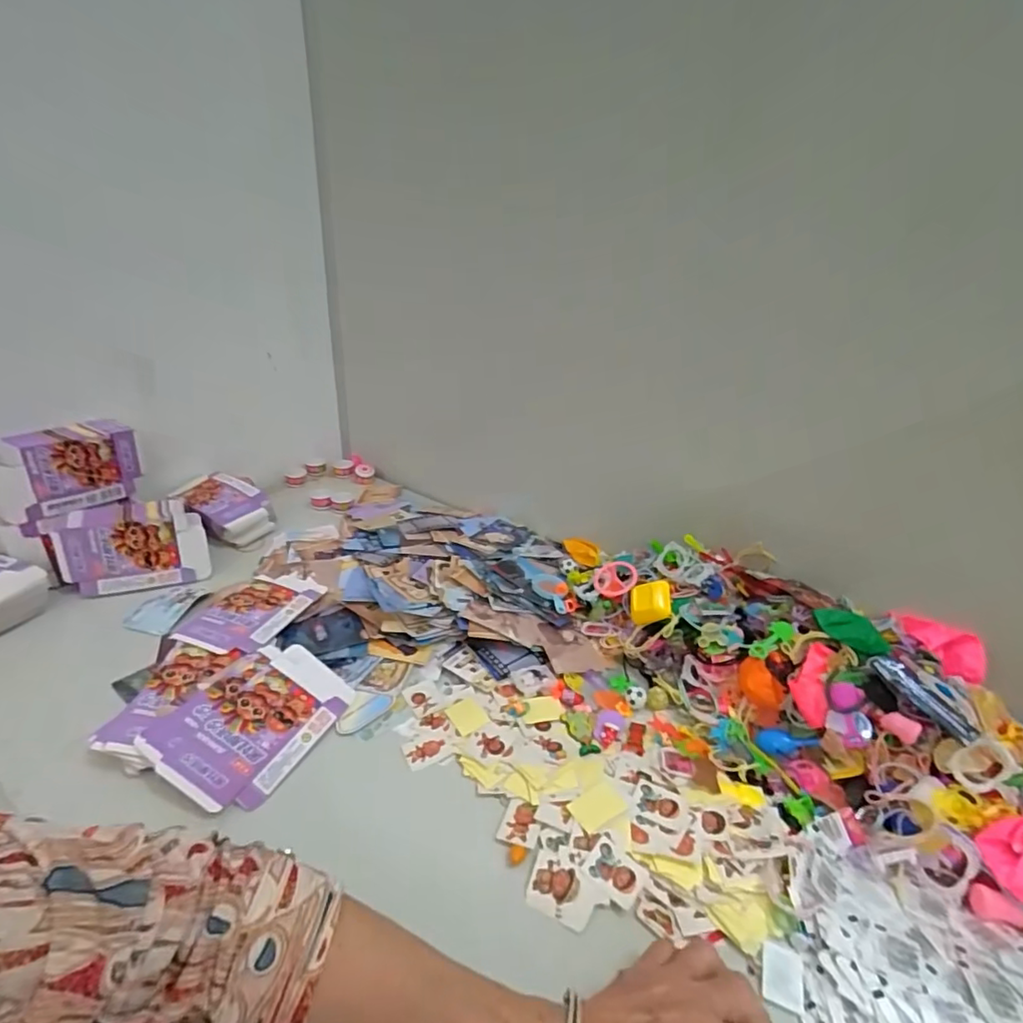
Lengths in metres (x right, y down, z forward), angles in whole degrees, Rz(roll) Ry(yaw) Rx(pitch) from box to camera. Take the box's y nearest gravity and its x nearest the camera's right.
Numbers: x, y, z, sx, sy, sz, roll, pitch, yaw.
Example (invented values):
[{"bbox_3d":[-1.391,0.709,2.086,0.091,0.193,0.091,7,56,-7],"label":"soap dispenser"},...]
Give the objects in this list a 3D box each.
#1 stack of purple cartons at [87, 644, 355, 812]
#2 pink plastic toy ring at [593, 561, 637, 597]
[{"bbox_3d":[-0.248,0.171,0.488,0.159,0.018,0.151,22,35,11],"label":"stack of purple cartons"},{"bbox_3d":[0.120,0.079,0.639,0.050,0.010,0.050,-16,40,14],"label":"pink plastic toy ring"}]

